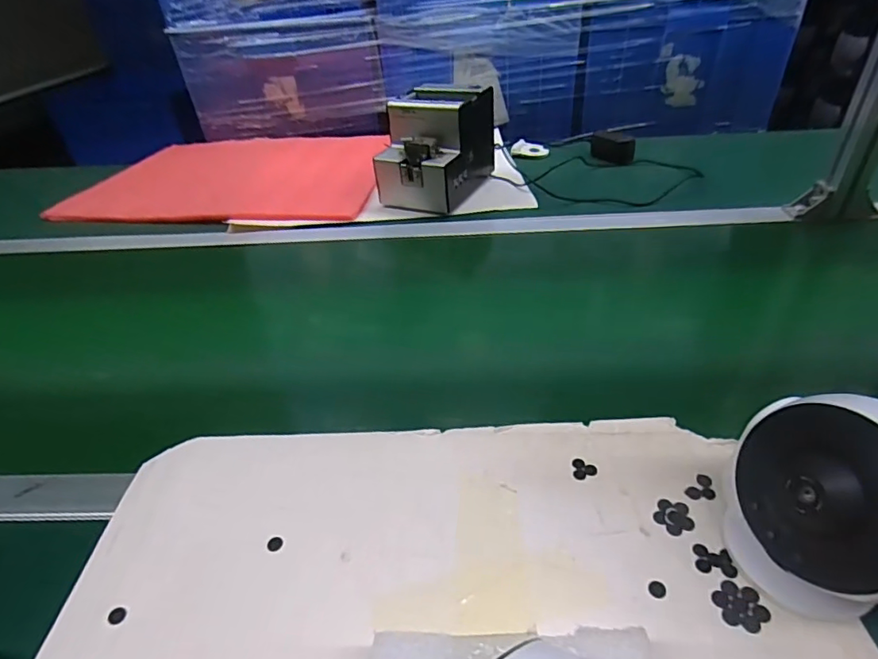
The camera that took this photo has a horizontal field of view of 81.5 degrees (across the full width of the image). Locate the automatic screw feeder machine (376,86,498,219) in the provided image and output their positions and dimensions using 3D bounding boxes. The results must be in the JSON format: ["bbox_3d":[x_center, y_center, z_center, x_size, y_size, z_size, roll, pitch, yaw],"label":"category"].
[{"bbox_3d":[-0.005,-0.292,0.812,0.129,0.140,0.181,14,41,21],"label":"automatic screw feeder machine"}]

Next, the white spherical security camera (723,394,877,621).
[{"bbox_3d":[0.231,0.102,0.293,0.079,0.123,0.110,-12,38,-10],"label":"white spherical security camera"}]

